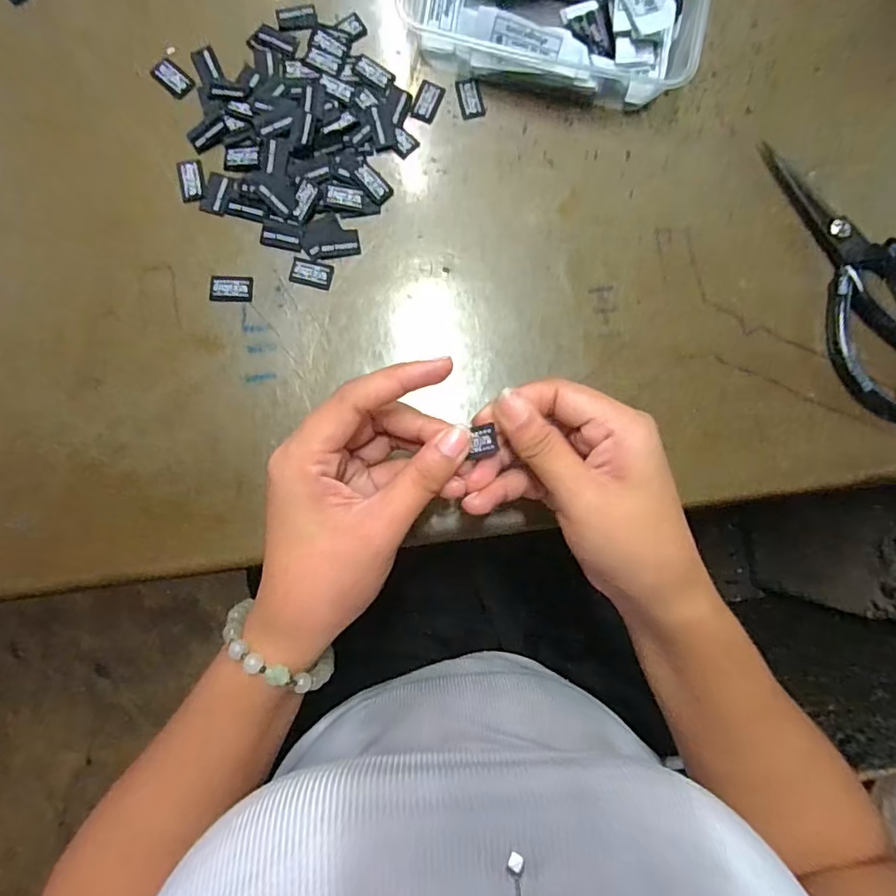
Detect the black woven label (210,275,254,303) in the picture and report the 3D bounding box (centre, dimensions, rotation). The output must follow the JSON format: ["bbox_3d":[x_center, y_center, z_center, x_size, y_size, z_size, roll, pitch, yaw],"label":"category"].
[{"bbox_3d":[-0.127,-0.093,0.312,0.024,0.004,0.015,1,86,-2],"label":"black woven label"}]

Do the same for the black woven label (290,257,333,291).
[{"bbox_3d":[-0.080,-0.103,0.315,0.024,0.004,0.015,14,85,-1],"label":"black woven label"}]

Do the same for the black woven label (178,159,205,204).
[{"bbox_3d":[-0.152,-0.159,0.316,0.014,0.004,0.026,-7,86,-3],"label":"black woven label"}]

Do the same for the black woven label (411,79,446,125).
[{"bbox_3d":[-0.012,-0.212,0.328,0.014,0.004,0.025,22,87,-4],"label":"black woven label"}]

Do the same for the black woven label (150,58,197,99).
[{"bbox_3d":[-0.164,-0.221,0.318,0.027,0.004,0.015,44,85,2],"label":"black woven label"}]

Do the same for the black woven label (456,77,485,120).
[{"bbox_3d":[0.014,-0.216,0.328,0.015,0.004,0.026,-11,86,-3],"label":"black woven label"}]

